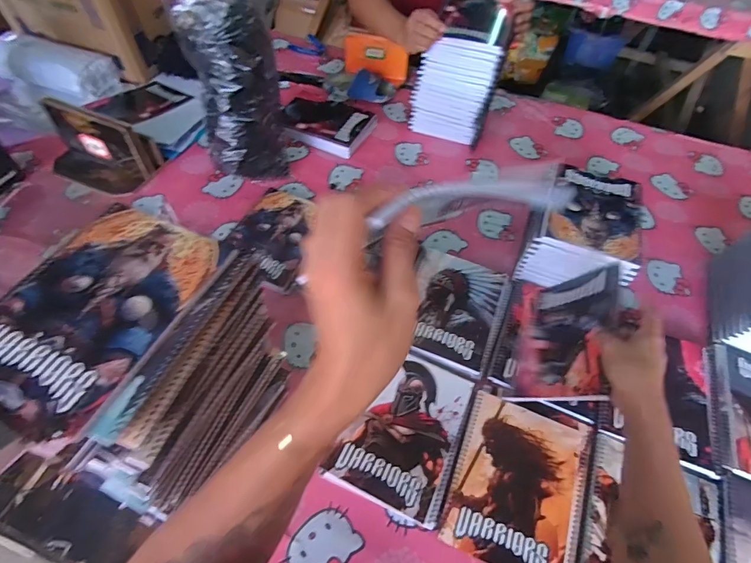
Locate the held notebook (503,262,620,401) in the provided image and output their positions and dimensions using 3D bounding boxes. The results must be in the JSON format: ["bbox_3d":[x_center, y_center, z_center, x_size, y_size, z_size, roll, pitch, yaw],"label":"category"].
[{"bbox_3d":[0.266,0.073,0.579,0.013,0.142,0.202,36,61,-15],"label":"held notebook"}]

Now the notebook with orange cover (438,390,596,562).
[{"bbox_3d":[0.186,0.253,0.523,0.159,0.015,0.202,22,56,9],"label":"notebook with orange cover"}]

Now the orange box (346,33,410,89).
[{"bbox_3d":[0.001,-0.574,1.060,0.164,0.092,0.059,25,57,13],"label":"orange box"}]

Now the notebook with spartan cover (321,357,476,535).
[{"bbox_3d":[0.044,0.199,0.562,0.142,0.022,0.197,21,56,11],"label":"notebook with spartan cover"}]

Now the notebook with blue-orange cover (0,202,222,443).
[{"bbox_3d":[-0.242,0.021,0.358,0.140,0.011,0.201,21,56,11],"label":"notebook with blue-orange cover"}]

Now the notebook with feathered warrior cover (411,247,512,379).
[{"bbox_3d":[0.128,0.039,0.670,0.150,0.008,0.196,21,56,11],"label":"notebook with feathered warrior cover"}]

